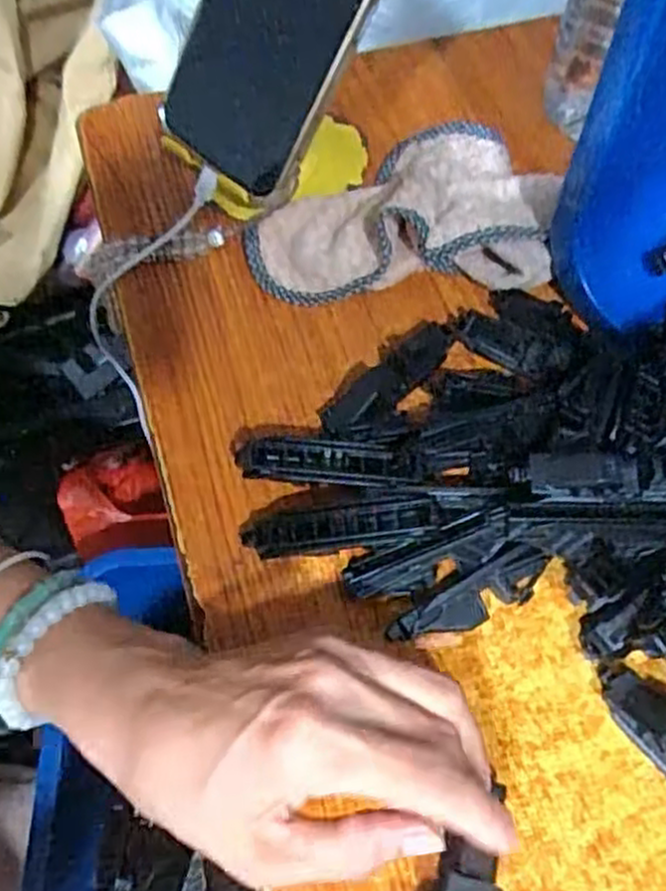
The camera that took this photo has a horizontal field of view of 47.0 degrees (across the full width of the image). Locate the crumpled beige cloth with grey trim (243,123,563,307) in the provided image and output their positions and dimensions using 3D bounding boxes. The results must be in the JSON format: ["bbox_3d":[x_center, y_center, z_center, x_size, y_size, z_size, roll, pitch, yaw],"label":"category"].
[{"bbox_3d":[0.035,-0.125,0.390,0.156,0.038,0.101,0,62,0],"label":"crumpled beige cloth with grey trim"}]

